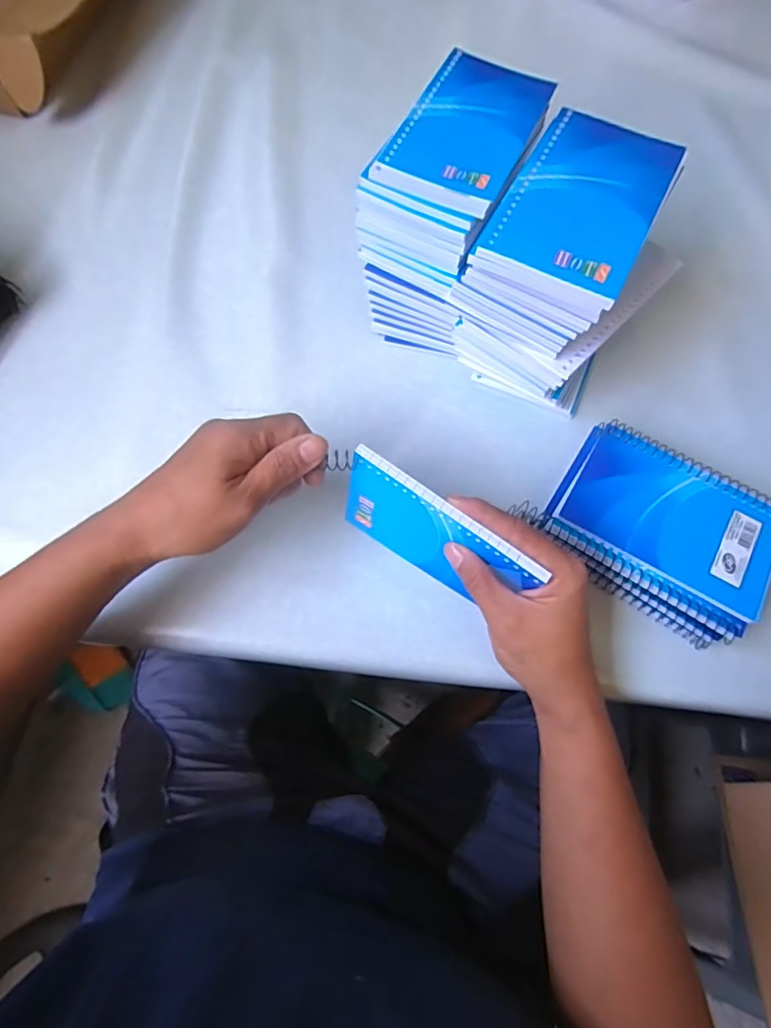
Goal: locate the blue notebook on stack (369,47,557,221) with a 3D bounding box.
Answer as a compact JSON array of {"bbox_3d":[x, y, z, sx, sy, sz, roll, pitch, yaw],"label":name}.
[{"bbox_3d":[0.056,-0.257,0.345,0.082,0.007,0.130,25,73,8],"label":"blue notebook on stack"}]

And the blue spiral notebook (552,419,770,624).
[{"bbox_3d":[0.194,0.002,0.337,0.141,0.006,0.083,31,74,10],"label":"blue spiral notebook"}]

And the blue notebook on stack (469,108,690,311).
[{"bbox_3d":[0.117,-0.185,0.303,0.082,0.009,0.128,27,73,9],"label":"blue notebook on stack"}]

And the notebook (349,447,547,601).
[{"bbox_3d":[0.029,0.017,0.323,0.125,0.081,0.008,34,62,12],"label":"notebook"}]

